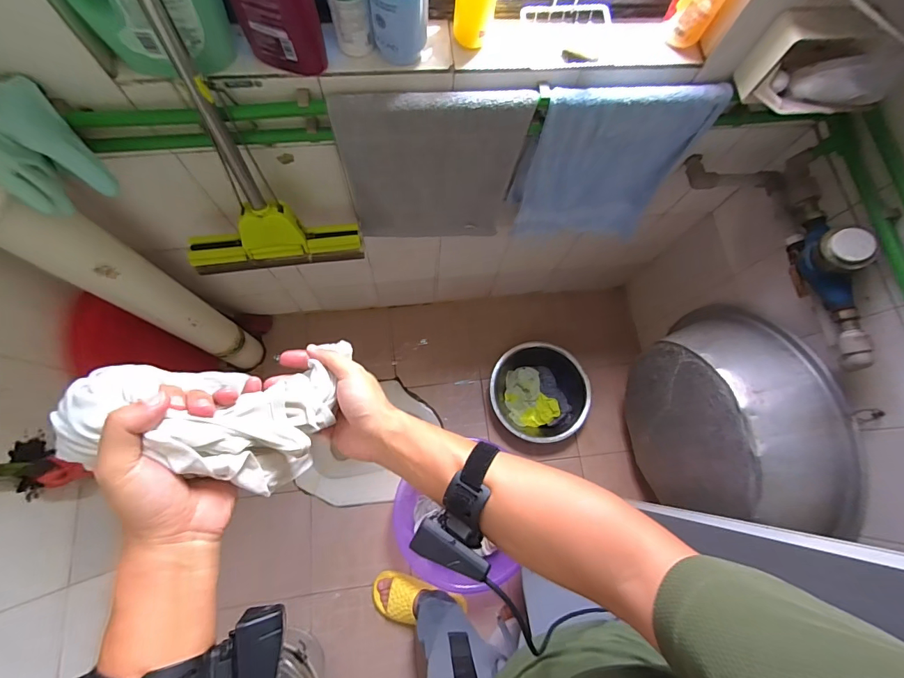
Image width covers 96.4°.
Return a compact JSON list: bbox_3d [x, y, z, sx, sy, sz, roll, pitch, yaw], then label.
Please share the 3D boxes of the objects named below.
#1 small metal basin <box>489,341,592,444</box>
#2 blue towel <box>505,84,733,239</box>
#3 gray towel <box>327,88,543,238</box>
[{"bbox_3d":[0.294,0.186,1.366,0.324,0.135,0.306,1,73,-4],"label":"small metal basin"},{"bbox_3d":[0.300,-0.333,0.847,0.351,0.429,0.036,-5,73,-5],"label":"blue towel"},{"bbox_3d":[-0.036,-0.305,0.780,0.316,0.370,0.038,-2,73,-5],"label":"gray towel"}]

